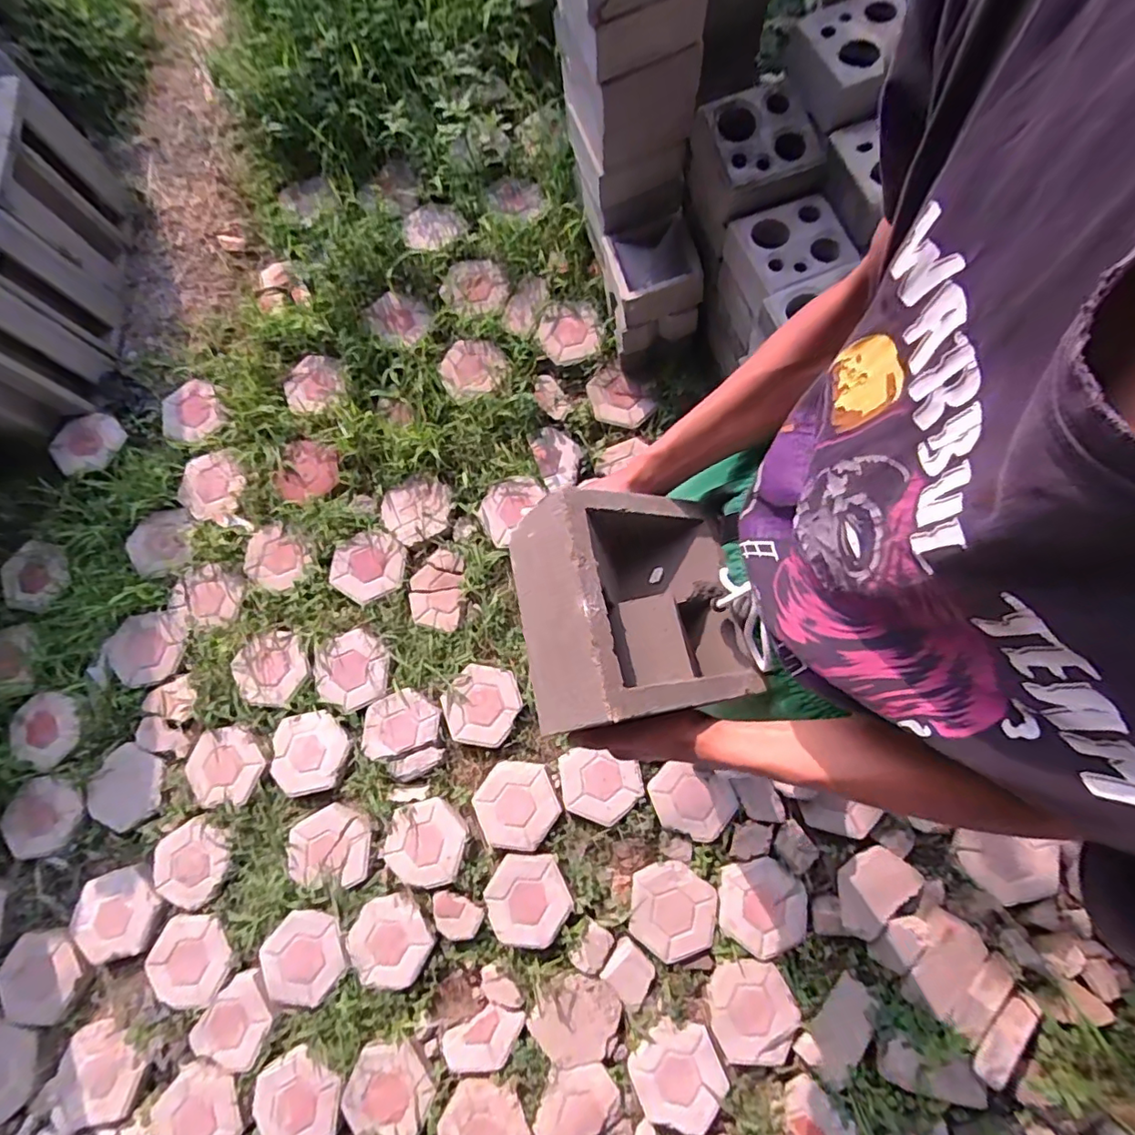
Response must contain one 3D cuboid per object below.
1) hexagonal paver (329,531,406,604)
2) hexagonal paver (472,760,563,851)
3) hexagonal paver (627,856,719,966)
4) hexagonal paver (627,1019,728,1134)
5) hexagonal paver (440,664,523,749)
[{"bbox_3d":[-0.544,-0.006,1.520,0.193,0.022,0.184,30,81,7],"label":"hexagonal paver"},{"bbox_3d":[-0.129,0.608,1.426,0.201,0.030,0.208,-18,79,-2],"label":"hexagonal paver"},{"bbox_3d":[0.256,0.835,1.361,0.197,0.032,0.213,7,79,3],"label":"hexagonal paver"},{"bbox_3d":[0.249,1.149,1.257,0.199,0.029,0.203,-21,79,-3],"label":"hexagonal paver"},{"bbox_3d":[-0.227,0.361,1.471,0.196,0.034,0.199,10,79,3],"label":"hexagonal paver"}]

